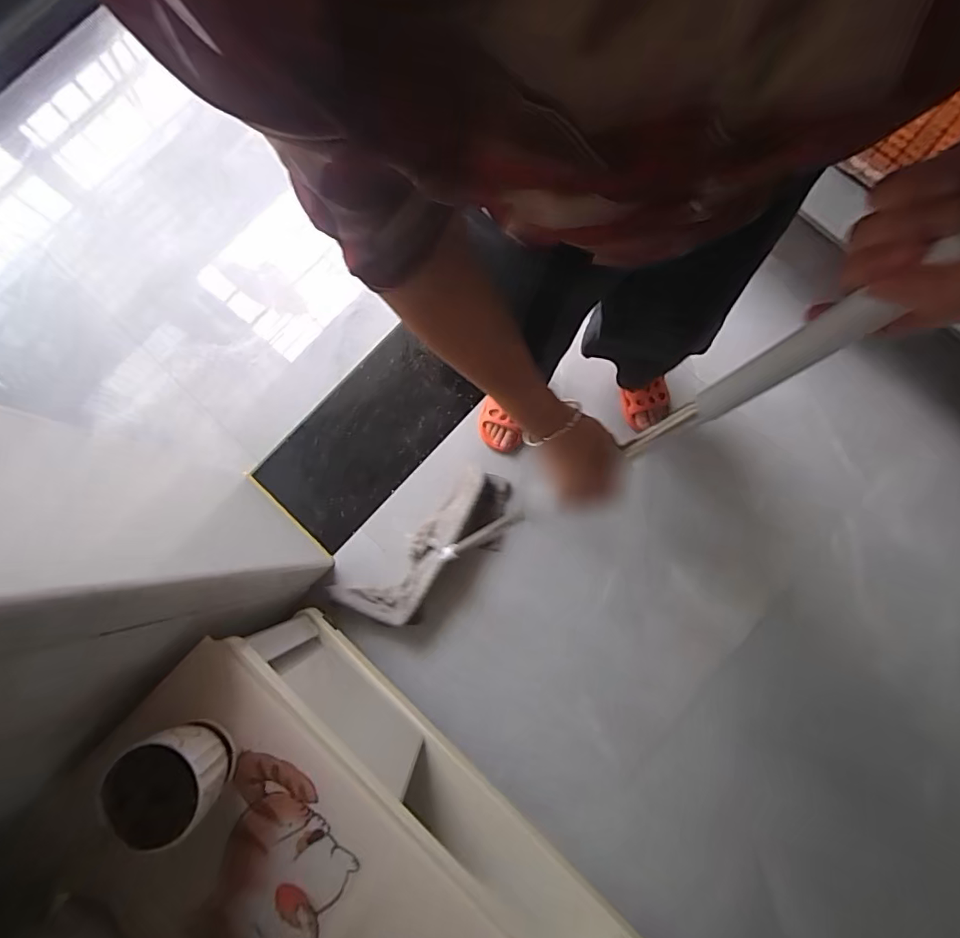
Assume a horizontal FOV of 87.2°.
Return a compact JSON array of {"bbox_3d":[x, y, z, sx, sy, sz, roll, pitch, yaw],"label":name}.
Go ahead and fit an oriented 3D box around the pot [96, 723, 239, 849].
[{"bbox_3d":[-0.366,0.373,0.609,0.108,0.097,0.111,0,82,1],"label":"pot"}]

